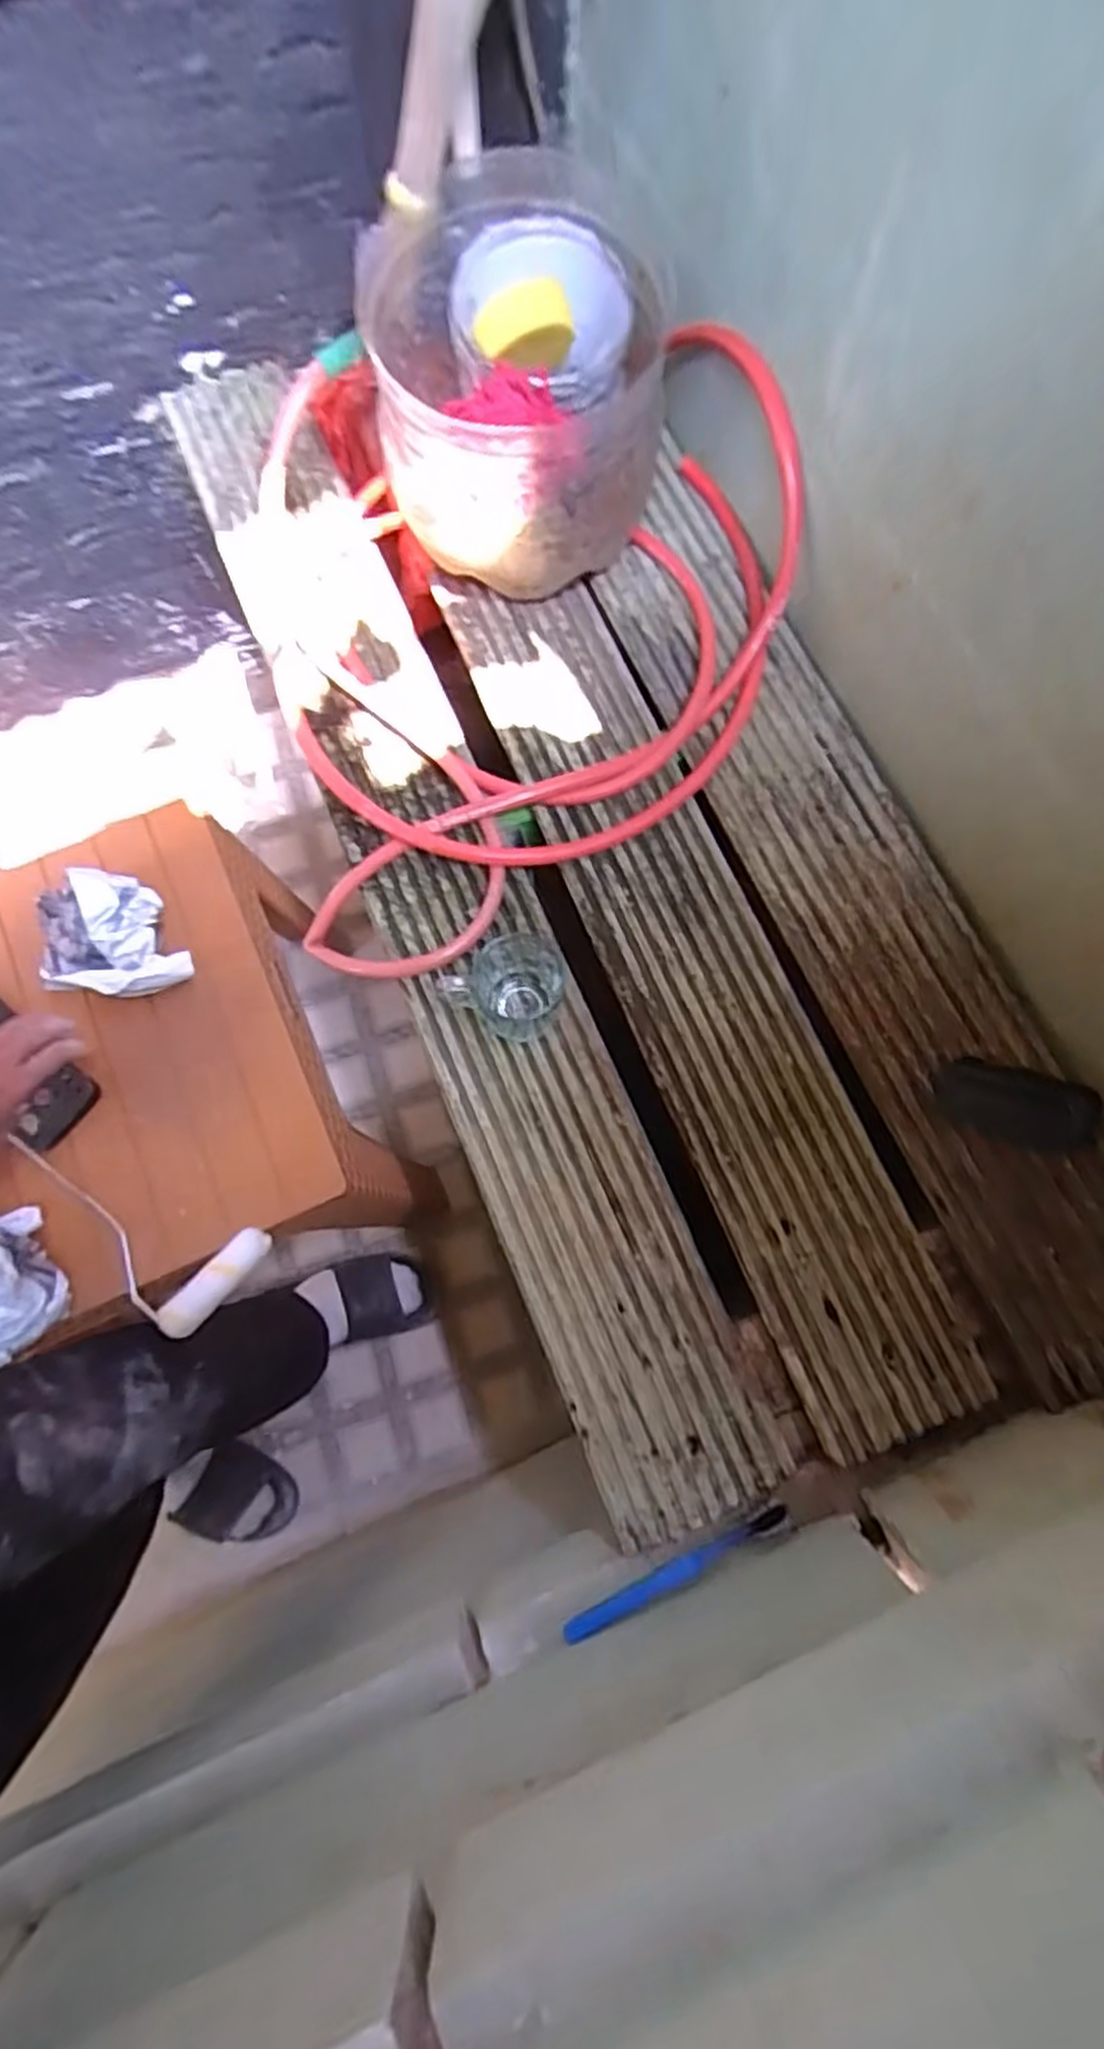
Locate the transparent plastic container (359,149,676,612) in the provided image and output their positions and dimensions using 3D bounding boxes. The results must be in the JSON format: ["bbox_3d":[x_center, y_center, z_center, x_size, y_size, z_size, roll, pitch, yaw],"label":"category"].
[{"bbox_3d":[-0.028,-0.553,0.690,0.245,0.169,0.273,3,75,-1],"label":"transparent plastic container"}]

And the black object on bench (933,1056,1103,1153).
[{"bbox_3d":[0.362,0.061,0.612,0.108,0.039,0.057,19,76,3],"label":"black object on bench"}]

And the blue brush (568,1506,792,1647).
[{"bbox_3d":[0.092,0.402,0.576,0.180,0.017,0.017,-27,78,-8],"label":"blue brush"}]

